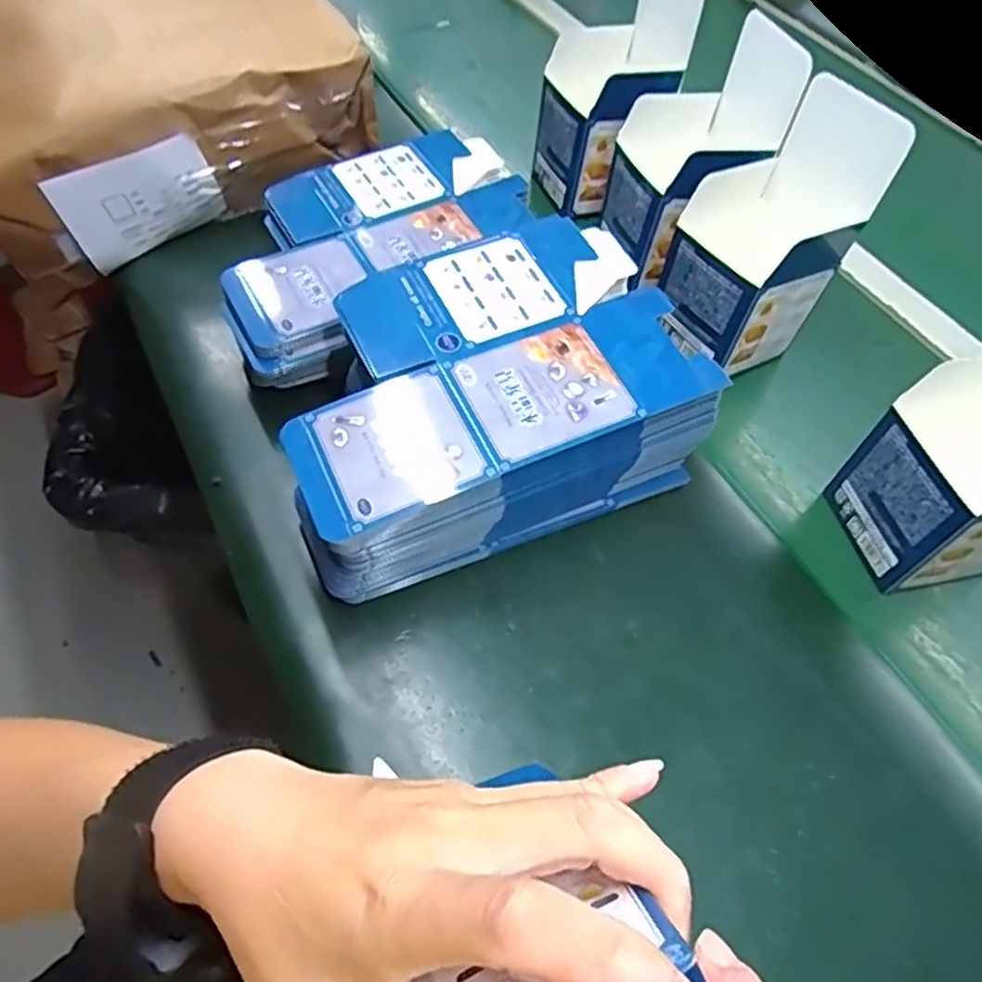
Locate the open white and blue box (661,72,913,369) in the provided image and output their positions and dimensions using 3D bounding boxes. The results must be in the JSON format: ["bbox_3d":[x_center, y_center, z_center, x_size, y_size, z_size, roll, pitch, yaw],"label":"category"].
[{"bbox_3d":[0.187,-0.177,0.481,0.103,0.161,0.085,-27,59,-17],"label":"open white and blue box"}]

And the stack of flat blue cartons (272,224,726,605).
[{"bbox_3d":[-0.008,-0.055,0.438,0.249,0.100,0.160,-21,58,-14],"label":"stack of flat blue cartons"}]

